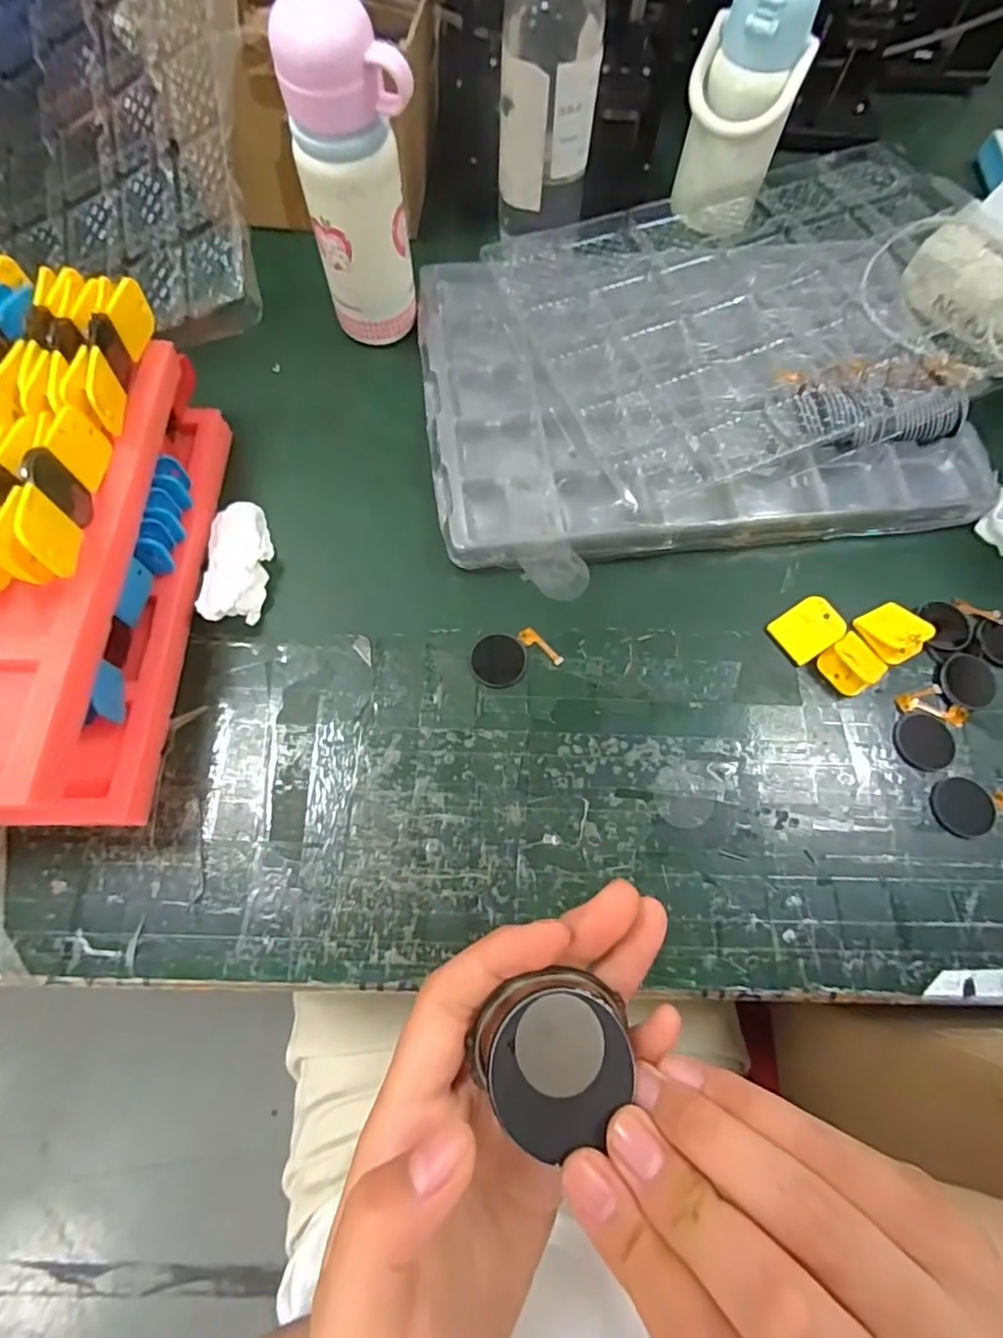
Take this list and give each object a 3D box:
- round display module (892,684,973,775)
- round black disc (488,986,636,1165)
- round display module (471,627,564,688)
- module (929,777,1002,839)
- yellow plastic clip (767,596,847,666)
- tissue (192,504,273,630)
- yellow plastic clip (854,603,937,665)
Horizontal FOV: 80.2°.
[{"bbox_3d":[0.307,0.042,0.431,0.047,0.004,0.063,30,71,9],"label":"round display module"},{"bbox_3d":[0.016,0.110,0.163,0.037,0.004,0.037,1,69,-2],"label":"round black disc"},{"bbox_3d":[0.008,-0.011,0.439,0.060,0.004,0.041,-24,72,-11],"label":"round display module"},{"bbox_3d":[0.329,0.097,0.410,0.062,0.004,0.040,7,69,1],"label":"module"},{"bbox_3d":[0.229,-0.030,0.444,0.043,0.021,0.038,-34,74,-14],"label":"yellow plastic clip"},{"bbox_3d":[-0.198,-0.082,0.447,0.044,0.030,0.105,-3,69,-3],"label":"tissue"},{"bbox_3d":[0.296,-0.029,0.447,0.038,0.021,0.044,-23,72,-10],"label":"yellow plastic clip"}]

